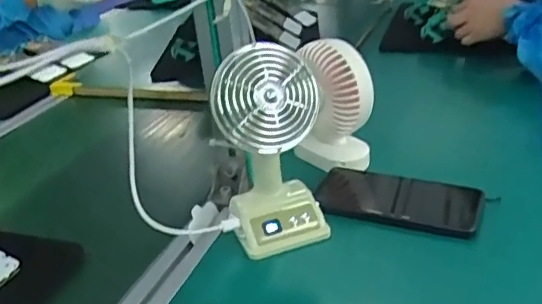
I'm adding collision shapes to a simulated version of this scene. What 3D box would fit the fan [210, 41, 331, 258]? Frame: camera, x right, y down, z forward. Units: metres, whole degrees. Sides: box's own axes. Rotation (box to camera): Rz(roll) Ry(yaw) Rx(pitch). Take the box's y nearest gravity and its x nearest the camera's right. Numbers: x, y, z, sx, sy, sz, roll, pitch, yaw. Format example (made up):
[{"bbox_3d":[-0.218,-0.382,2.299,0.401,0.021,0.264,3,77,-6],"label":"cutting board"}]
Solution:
[{"bbox_3d":[-0.001,-0.002,0.503,0.091,0.176,0.067,-10,22,-11],"label":"fan"}]

